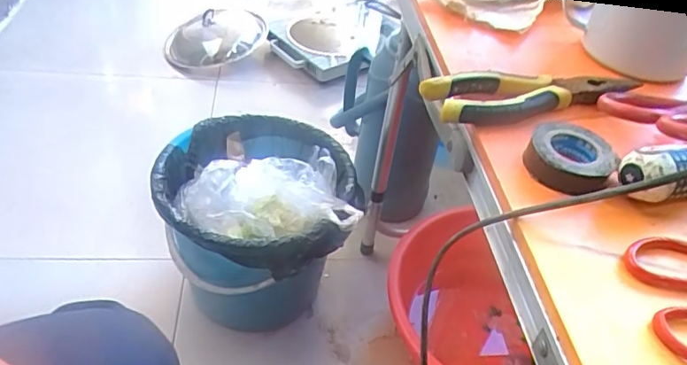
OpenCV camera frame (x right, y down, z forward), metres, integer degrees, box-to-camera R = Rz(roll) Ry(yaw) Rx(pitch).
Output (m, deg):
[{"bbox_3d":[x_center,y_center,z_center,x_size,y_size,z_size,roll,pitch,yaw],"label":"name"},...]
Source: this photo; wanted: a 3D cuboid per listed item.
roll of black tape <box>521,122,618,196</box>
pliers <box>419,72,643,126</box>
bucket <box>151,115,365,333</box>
[{"bbox_3d":[0.146,-0.016,0.341,0.051,0.019,0.052,2,43,-2],"label":"roll of black tape"},{"bbox_3d":[0.147,-0.066,0.395,0.168,0.028,0.042,-6,44,-10],"label":"pliers"},{"bbox_3d":[-0.132,0.080,0.842,0.285,0.273,0.262,4,42,-4],"label":"bucket"}]

